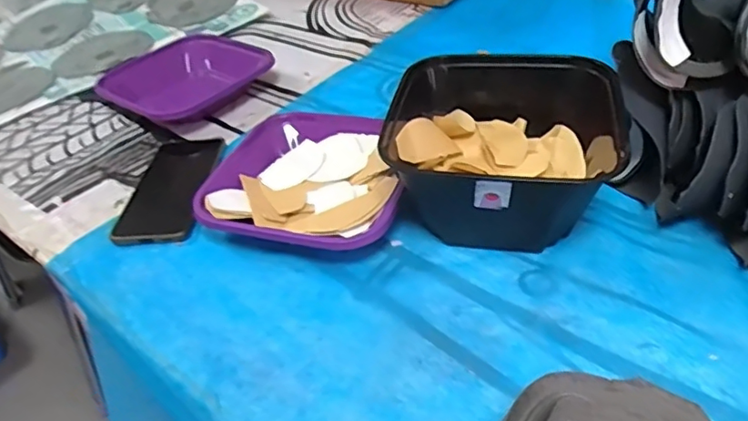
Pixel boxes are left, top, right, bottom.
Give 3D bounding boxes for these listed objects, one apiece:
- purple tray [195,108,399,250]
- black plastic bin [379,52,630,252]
[{"bbox_3d":[-0.058,-0.030,0.539,0.177,0.038,0.197,2,40,11],"label":"purple tray"},{"bbox_3d":[0.109,-0.043,0.477,0.184,0.104,0.168,6,41,15],"label":"black plastic bin"}]

